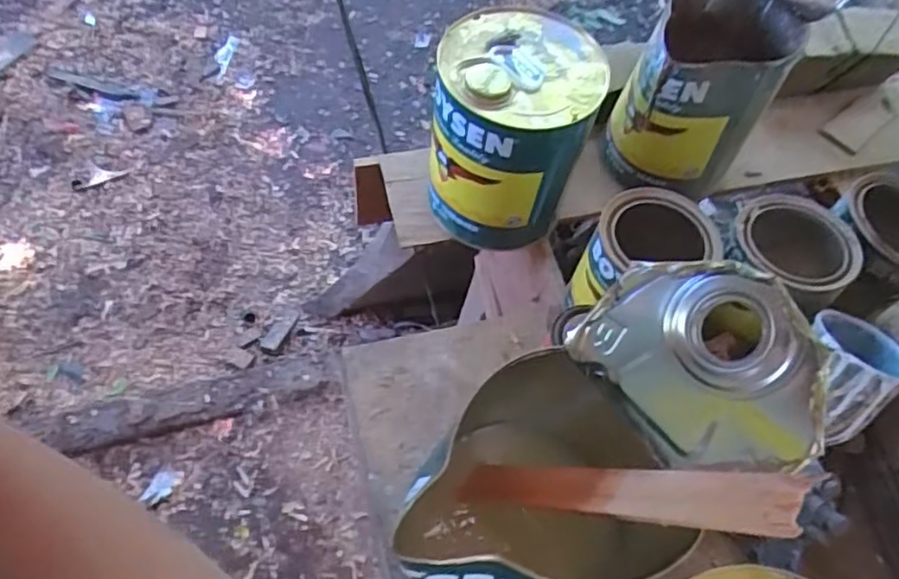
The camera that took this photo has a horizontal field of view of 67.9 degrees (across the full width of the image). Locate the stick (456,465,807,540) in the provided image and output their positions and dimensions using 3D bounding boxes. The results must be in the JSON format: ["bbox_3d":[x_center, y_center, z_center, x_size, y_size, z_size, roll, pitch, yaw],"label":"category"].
[{"bbox_3d":[0.092,0.125,0.417,0.008,0.256,0.034,42,58,-22],"label":"stick"}]

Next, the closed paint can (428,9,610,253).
[{"bbox_3d":[0.063,-0.165,0.727,0.160,0.208,0.151,20,61,6],"label":"closed paint can"}]

